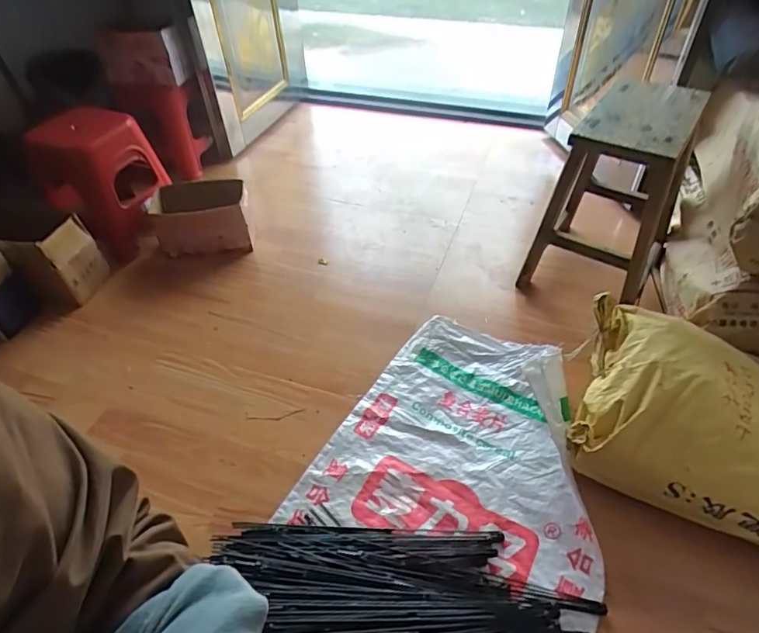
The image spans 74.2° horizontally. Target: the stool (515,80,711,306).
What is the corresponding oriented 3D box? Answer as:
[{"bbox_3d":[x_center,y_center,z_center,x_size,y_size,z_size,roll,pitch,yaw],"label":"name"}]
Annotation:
[{"bbox_3d":[0.639,-0.329,1.367,0.316,0.504,0.423,24,52,24],"label":"stool"}]

